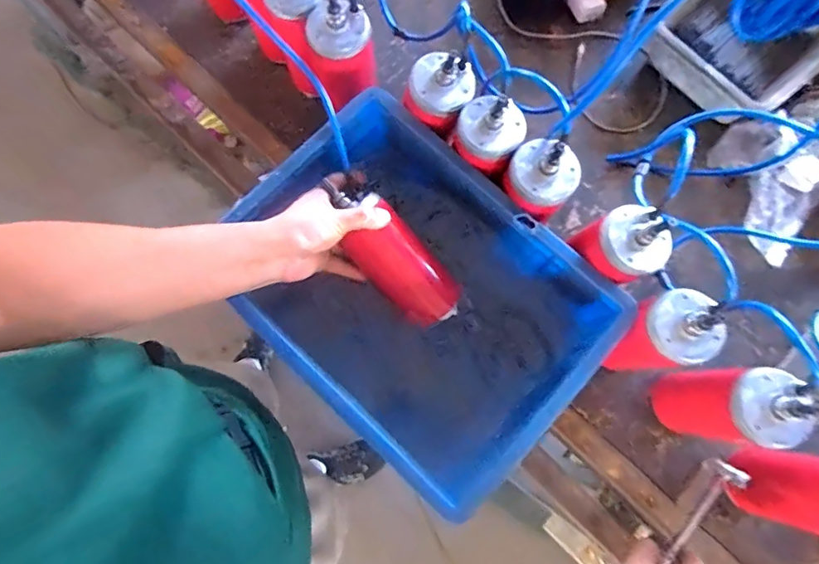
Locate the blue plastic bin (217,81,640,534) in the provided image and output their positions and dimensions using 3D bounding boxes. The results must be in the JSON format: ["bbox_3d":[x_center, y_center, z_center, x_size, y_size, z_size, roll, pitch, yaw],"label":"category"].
[{"bbox_3d":[0.003,0.011,0.571,0.398,0.117,0.299,43,81,9],"label":"blue plastic bin"}]

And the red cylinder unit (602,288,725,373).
[{"bbox_3d":[0.266,0.057,0.542,0.080,0.168,0.078,-5,77,-1],"label":"red cylinder unit"}]

